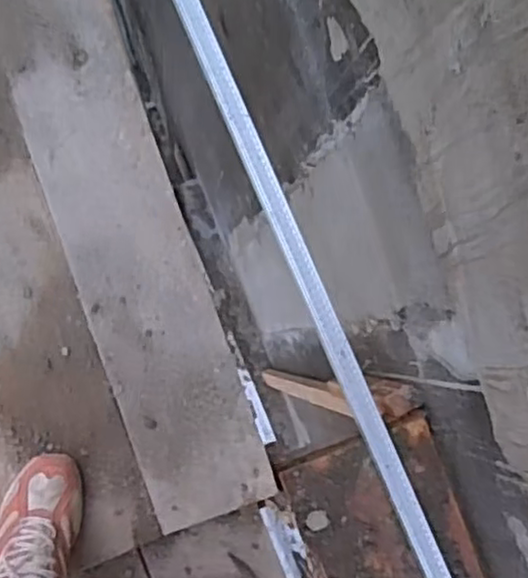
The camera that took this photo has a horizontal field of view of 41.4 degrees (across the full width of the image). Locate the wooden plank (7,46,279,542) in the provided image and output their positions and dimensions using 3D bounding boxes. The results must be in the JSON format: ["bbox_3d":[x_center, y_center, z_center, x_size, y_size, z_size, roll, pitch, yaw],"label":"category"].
[{"bbox_3d":[-0.178,-0.004,1.035,0.188,0.015,0.693,-19,87,-10],"label":"wooden plank"}]

